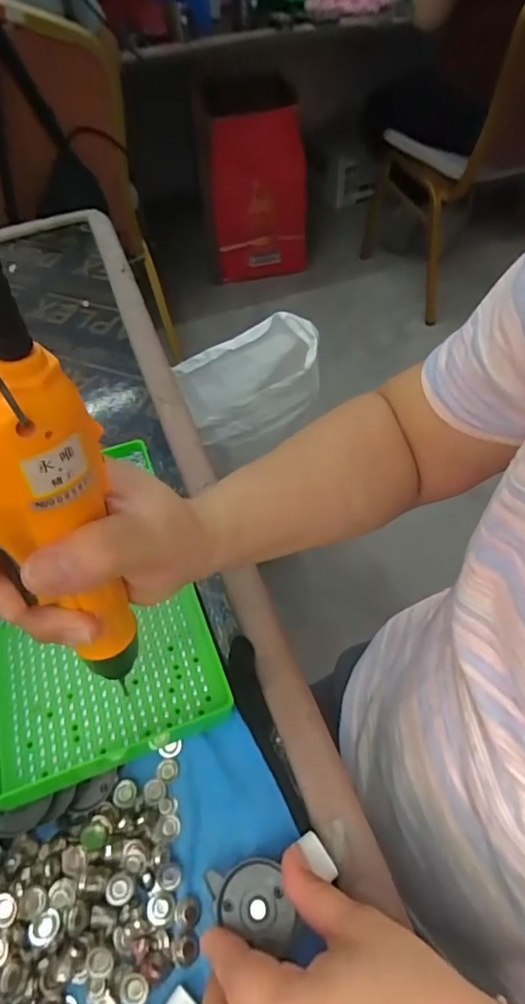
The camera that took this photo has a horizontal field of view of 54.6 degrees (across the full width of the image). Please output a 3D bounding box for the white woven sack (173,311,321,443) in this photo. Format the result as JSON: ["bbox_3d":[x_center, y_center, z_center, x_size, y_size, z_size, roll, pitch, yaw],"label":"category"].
[{"bbox_3d":[-0.022,-0.169,0.714,0.194,0.126,0.113,-8,53,-4],"label":"white woven sack"}]

